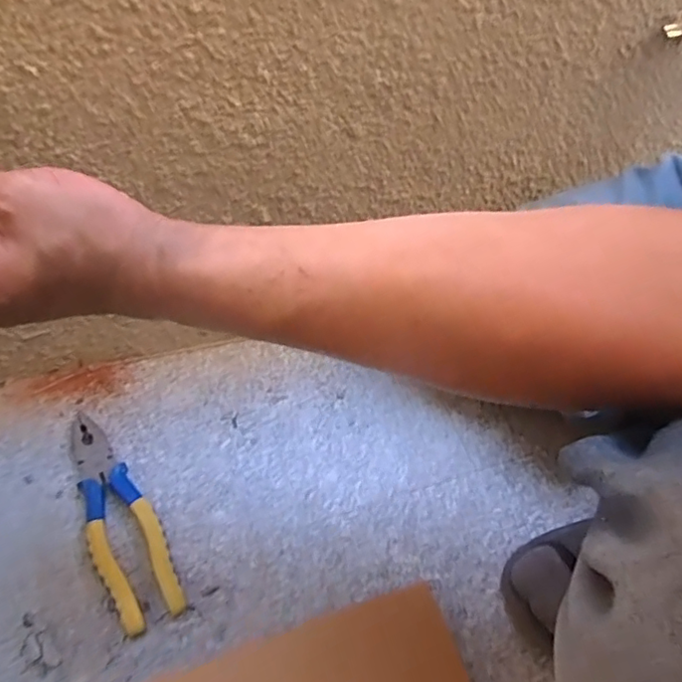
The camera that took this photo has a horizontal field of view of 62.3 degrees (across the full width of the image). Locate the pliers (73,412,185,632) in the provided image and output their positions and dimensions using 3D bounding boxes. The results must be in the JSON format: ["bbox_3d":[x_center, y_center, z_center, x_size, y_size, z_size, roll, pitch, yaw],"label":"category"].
[{"bbox_3d":[-0.183,0.142,0.463,0.051,0.018,0.184,-25,62,-20],"label":"pliers"}]

